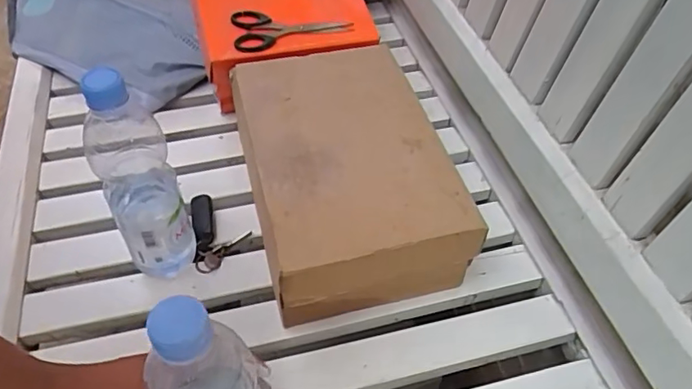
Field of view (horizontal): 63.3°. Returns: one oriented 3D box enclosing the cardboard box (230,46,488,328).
[{"bbox_3d":[-0.005,-0.027,0.623,0.188,0.117,0.316,-10,49,-12],"label":"cardboard box"}]

